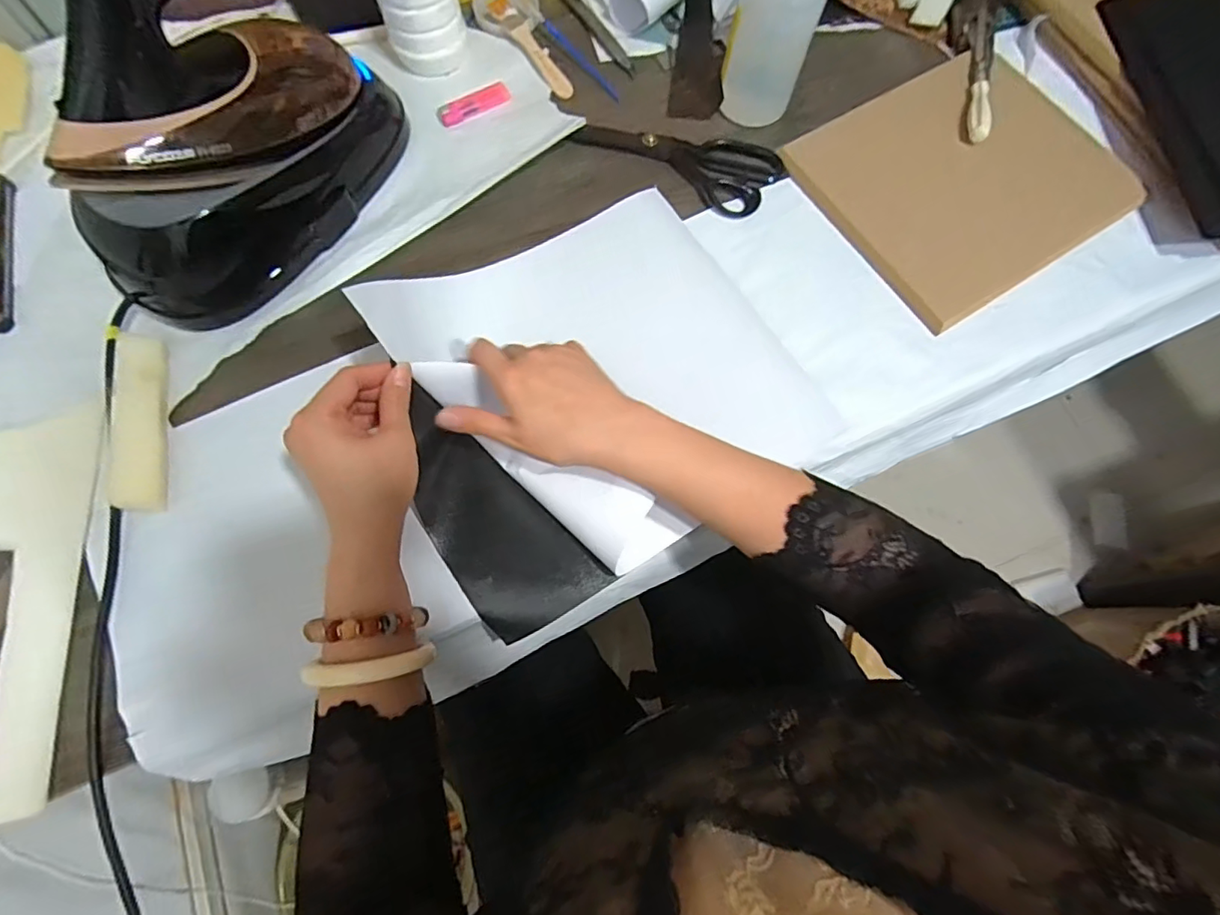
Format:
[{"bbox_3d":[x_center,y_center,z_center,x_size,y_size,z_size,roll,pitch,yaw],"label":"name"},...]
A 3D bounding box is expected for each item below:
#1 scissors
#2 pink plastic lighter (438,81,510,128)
[{"bbox_3d":[0.069,-0.308,0.557,0.201,0.012,0.083,25,74,5],"label":"scissors"},{"bbox_3d":[-0.141,-0.368,0.572,0.080,0.006,0.028,-33,77,-11],"label":"pink plastic lighter"}]

